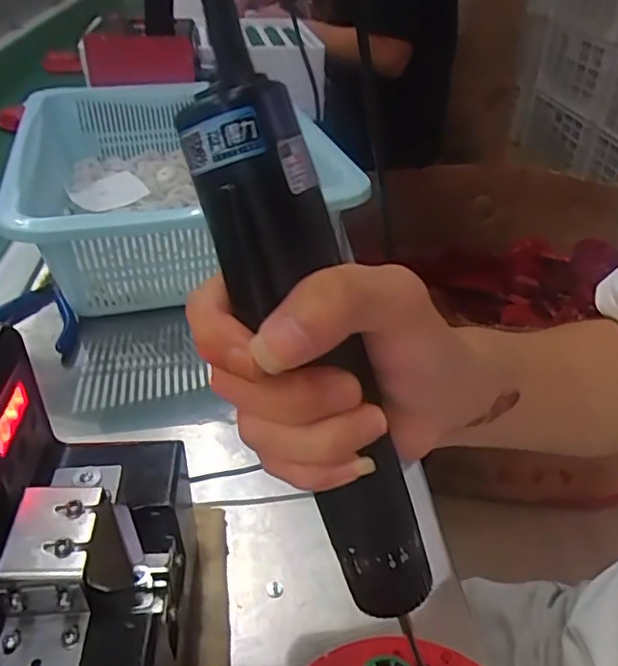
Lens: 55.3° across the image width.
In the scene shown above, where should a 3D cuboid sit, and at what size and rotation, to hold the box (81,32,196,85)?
[{"bbox_3d":[-0.207,-0.337,0.725,0.130,0.054,0.031,-8,37,-13],"label":"box"}]

